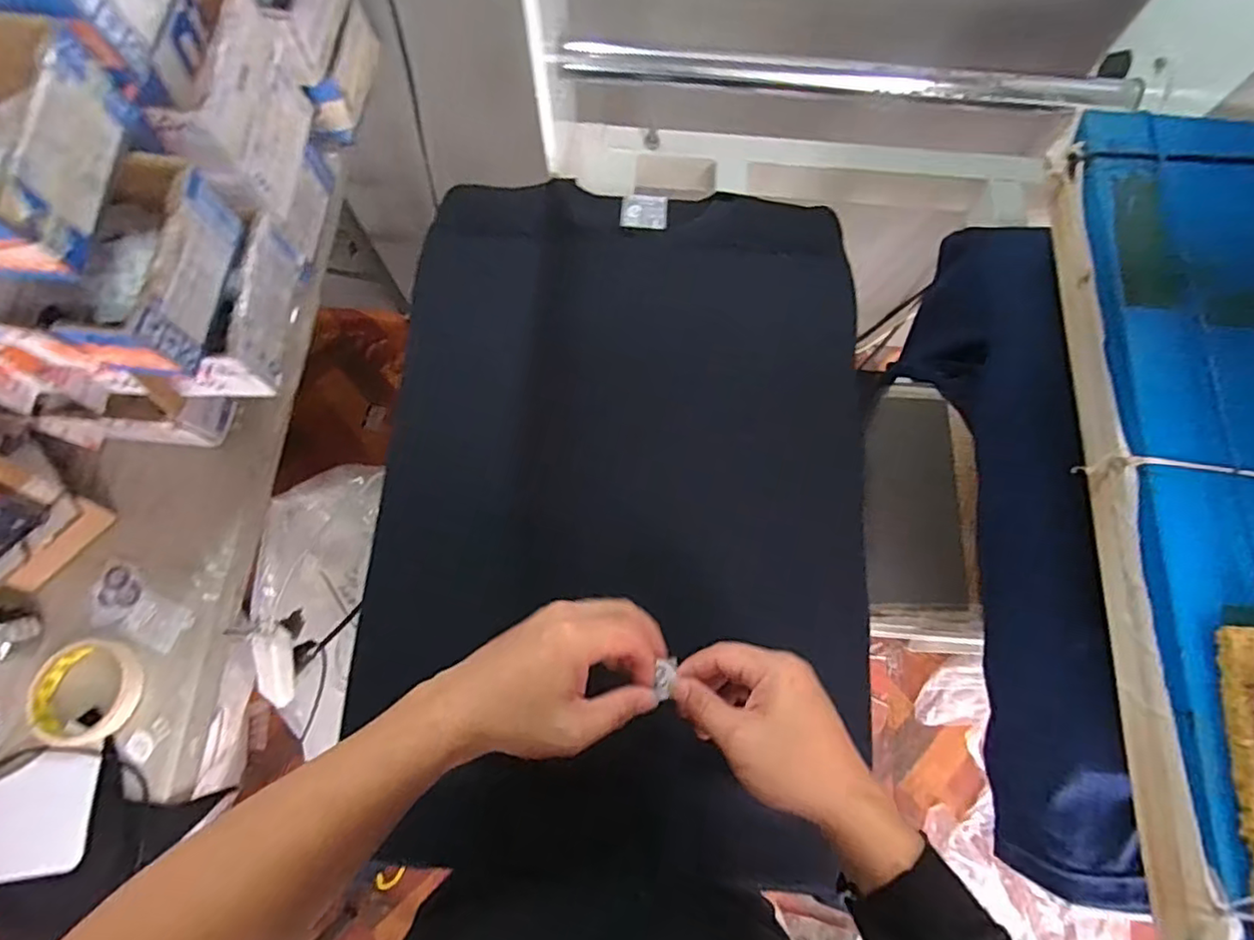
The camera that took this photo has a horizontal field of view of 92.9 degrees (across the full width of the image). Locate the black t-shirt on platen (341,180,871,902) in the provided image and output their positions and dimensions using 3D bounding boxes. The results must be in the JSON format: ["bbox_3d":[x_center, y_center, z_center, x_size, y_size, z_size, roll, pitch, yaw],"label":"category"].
[{"bbox_3d":[0.001,-0.007,0.510,0.396,0.061,0.570,4,74,-1],"label":"black t-shirt on platen"}]

